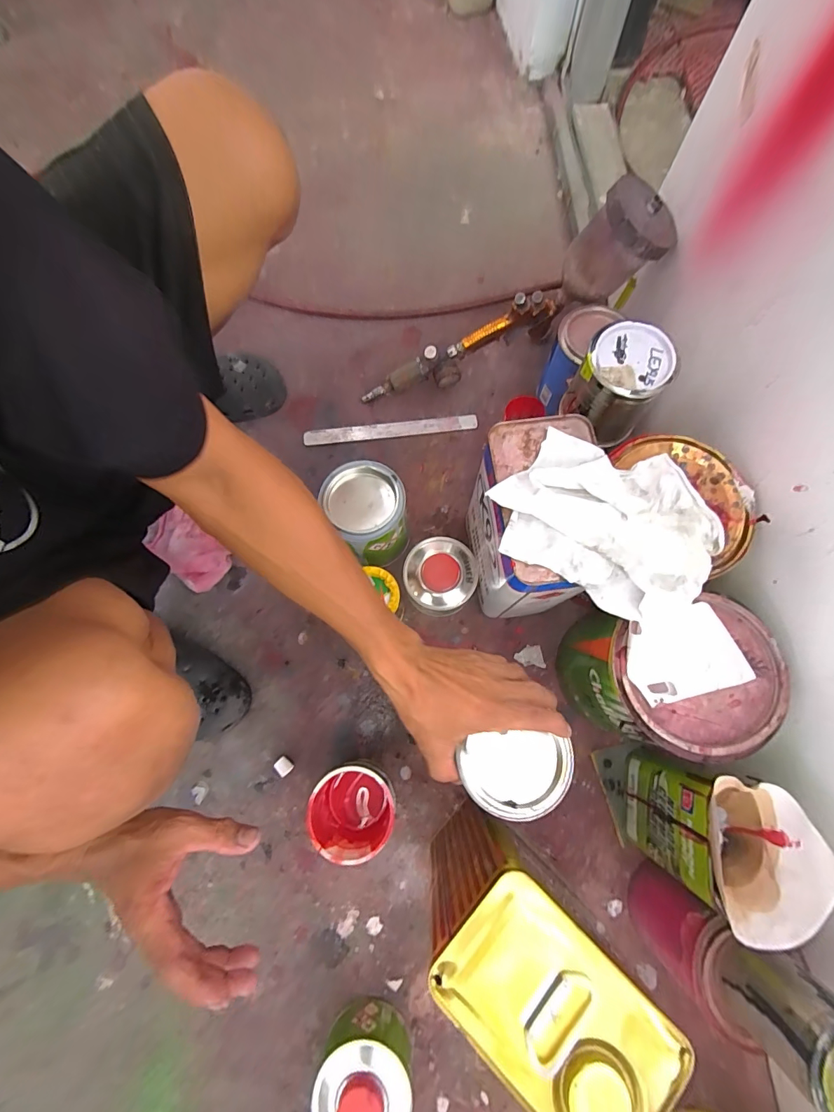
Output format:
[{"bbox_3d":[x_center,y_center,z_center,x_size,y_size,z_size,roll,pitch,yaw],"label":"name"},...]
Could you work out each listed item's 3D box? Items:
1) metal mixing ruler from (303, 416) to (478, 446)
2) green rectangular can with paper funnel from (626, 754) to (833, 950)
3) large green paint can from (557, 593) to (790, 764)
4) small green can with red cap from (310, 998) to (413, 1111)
[{"bbox_3d":[-0.044,-0.208,0.707,0.283,0.007,0.027,-5,83,-2],"label":"metal mixing ruler"},{"bbox_3d":[0.304,0.286,0.453,0.078,0.217,0.119,2,74,1],"label":"green rectangular can with paper funnel"},{"bbox_3d":[0.270,0.136,0.504,0.153,0.197,0.149,0,74,1],"label":"large green paint can"},{"bbox_3d":[-0.056,0.559,0.452,0.098,0.075,0.100,0,74,1],"label":"small green can with red cap"}]

